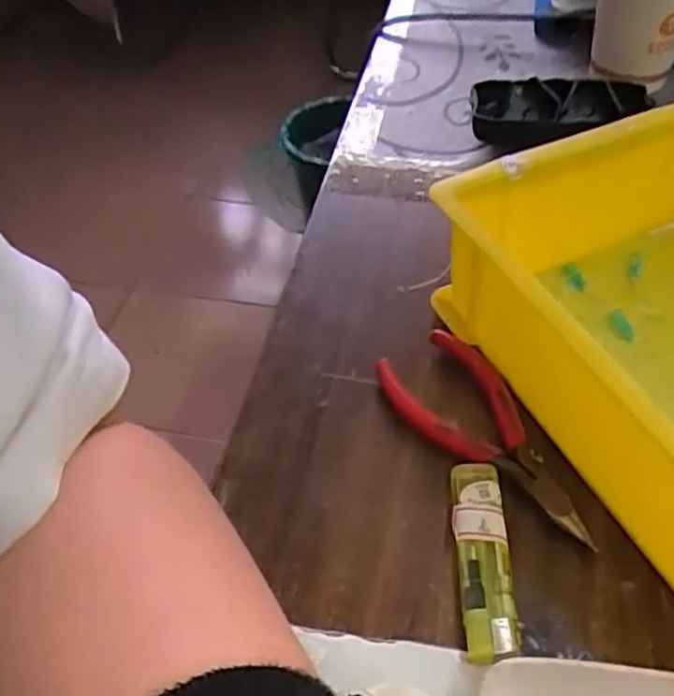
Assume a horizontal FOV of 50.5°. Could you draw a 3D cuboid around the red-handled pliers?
[{"bbox_3d":[0.067,0.038,0.315,0.046,0.014,0.118,-30,53,-22],"label":"red-handled pliers"}]

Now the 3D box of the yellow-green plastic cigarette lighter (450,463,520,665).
[{"bbox_3d":[0.056,0.081,0.276,0.020,0.011,0.078,0,48,3],"label":"yellow-green plastic cigarette lighter"}]

